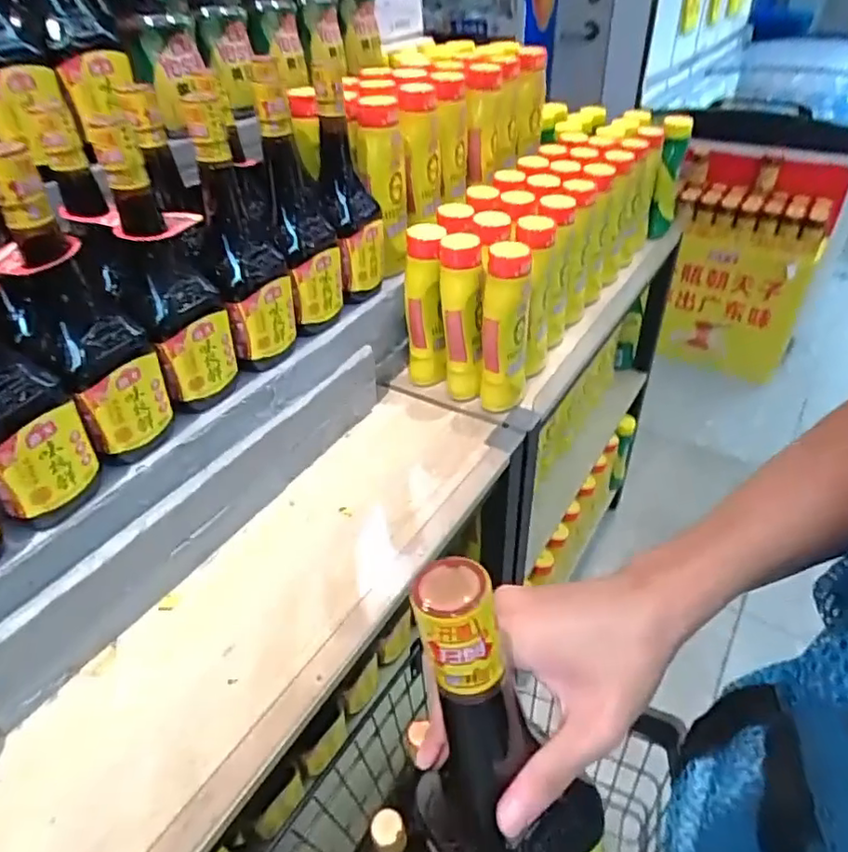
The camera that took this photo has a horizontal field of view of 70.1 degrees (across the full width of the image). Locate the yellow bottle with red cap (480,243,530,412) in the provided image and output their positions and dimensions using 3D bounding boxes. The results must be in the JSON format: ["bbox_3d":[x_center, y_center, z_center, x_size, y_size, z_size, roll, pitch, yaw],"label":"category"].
[{"bbox_3d":[0.106,-0.122,0.781,0.052,0.214,0.057,7,40,12],"label":"yellow bottle with red cap"}]

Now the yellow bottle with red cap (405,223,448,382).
[{"bbox_3d":[0.003,-0.161,0.834,0.052,0.220,0.045,3,39,8],"label":"yellow bottle with red cap"}]

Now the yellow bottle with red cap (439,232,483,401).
[{"bbox_3d":[0.051,-0.141,0.808,0.052,0.214,0.051,0,39,4],"label":"yellow bottle with red cap"}]

